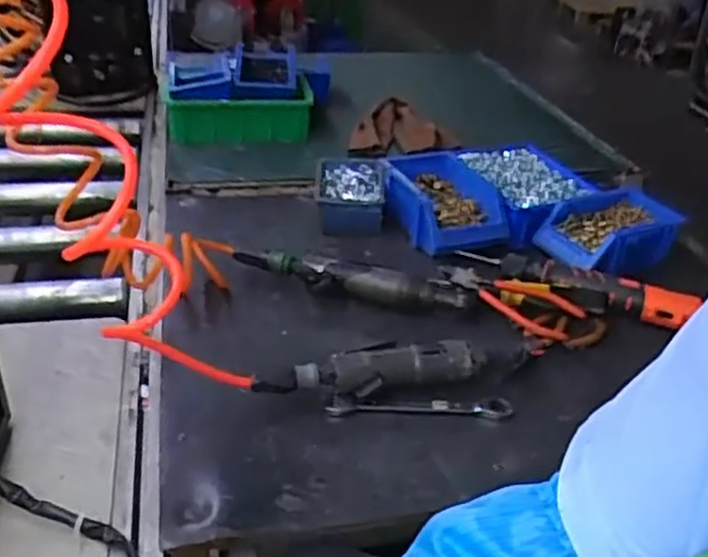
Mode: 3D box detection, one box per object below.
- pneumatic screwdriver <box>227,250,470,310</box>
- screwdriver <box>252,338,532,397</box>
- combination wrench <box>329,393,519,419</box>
[{"bbox_3d":[-0.010,0.005,0.840,0.278,0.041,0.052,8,31,8],"label":"pneumatic screwdriver"},{"bbox_3d":[0.043,0.082,0.705,0.282,0.043,0.063,-4,33,-14],"label":"screwdriver"},{"bbox_3d":[0.063,0.121,0.677,0.170,0.013,0.021,2,31,-4],"label":"combination wrench"}]

